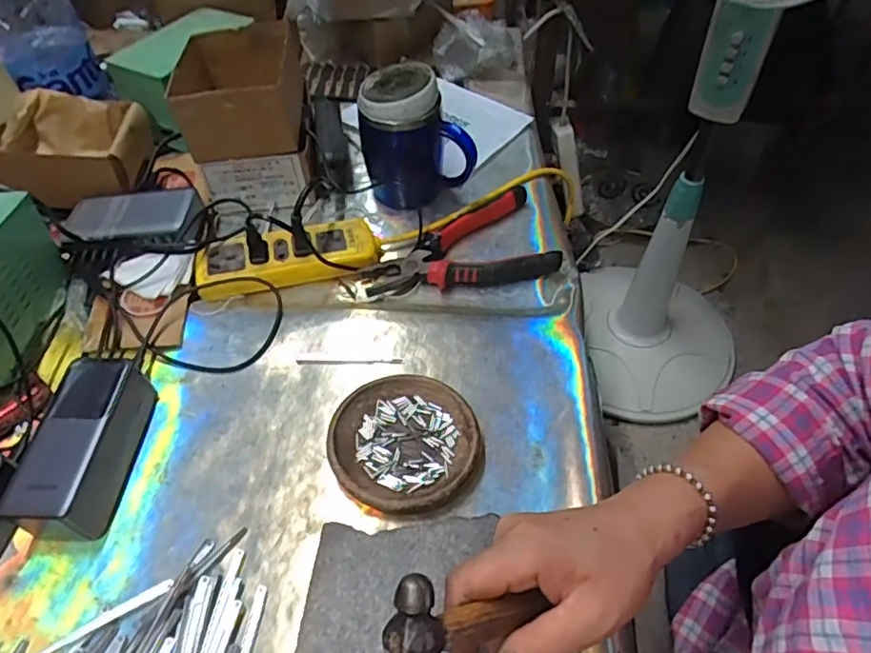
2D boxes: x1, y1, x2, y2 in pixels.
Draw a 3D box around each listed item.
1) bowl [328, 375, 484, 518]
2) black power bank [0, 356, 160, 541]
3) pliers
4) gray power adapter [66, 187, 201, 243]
[{"bbox_3d":[-0.026,0.090,0.465,0.112,0.019,0.116,-1,52,1],"label":"bowl"},{"bbox_3d":[-0.270,0.089,0.452,0.058,0.052,0.133,2,52,4],"label":"black power bank"},{"bbox_3d":[0.023,-0.075,0.608,0.198,0.030,0.107,-20,54,-13],"label":"pliers"},{"bbox_3d":[-0.315,-0.115,0.614,0.125,0.022,0.075,-7,52,-4],"label":"gray power adapter"}]

